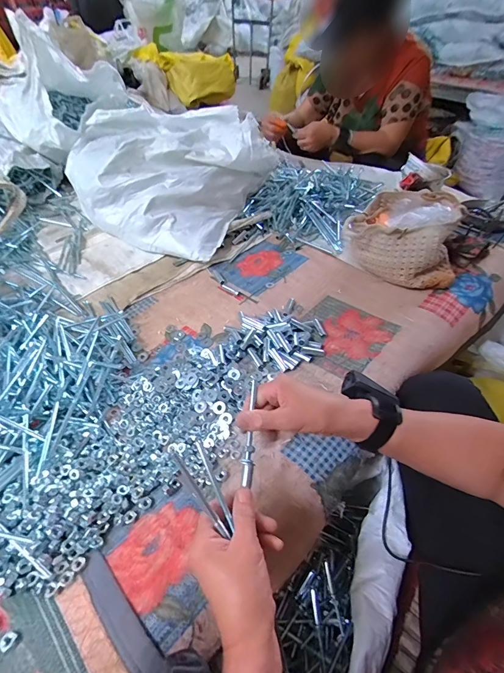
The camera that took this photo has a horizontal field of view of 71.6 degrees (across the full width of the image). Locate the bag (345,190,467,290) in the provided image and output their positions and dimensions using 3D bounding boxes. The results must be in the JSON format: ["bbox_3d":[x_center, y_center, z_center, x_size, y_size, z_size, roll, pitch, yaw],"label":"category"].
[{"bbox_3d":[0.310,-0.198,0.715,0.218,0.142,0.163,19,50,17],"label":"bag"}]

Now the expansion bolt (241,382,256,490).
[{"bbox_3d":[-0.002,0.106,0.396,0.012,0.011,0.117,3,61,2],"label":"expansion bolt"}]

